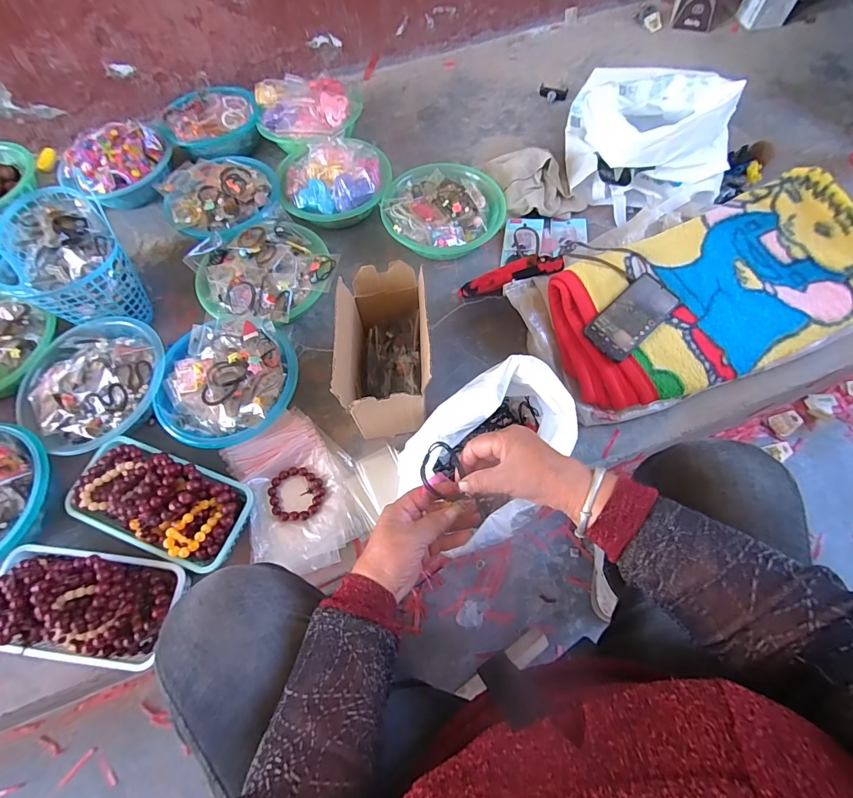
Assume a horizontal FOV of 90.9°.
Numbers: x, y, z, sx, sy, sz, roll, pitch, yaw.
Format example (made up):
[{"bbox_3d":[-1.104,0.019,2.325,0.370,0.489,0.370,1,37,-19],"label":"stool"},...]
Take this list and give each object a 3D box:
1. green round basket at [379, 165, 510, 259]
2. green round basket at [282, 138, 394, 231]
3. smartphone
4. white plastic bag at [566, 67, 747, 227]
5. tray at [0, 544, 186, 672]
[{"bbox_3d":[0.023,-0.374,0.854,0.228,0.085,0.208,-1,65,2],"label":"green round basket"},{"bbox_3d":[-0.186,-0.451,0.873,0.216,0.083,0.191,-10,65,-2],"label":"green round basket"},{"bbox_3d":[0.334,-0.134,0.681,0.170,0.018,0.079,-39,69,-15],"label":"smartphone"},{"bbox_3d":[0.449,-0.536,0.870,0.267,0.158,0.423,-15,65,-5],"label":"white plastic bag"},{"bbox_3d":[-0.466,0.271,0.551,0.261,0.075,0.131,5,65,5],"label":"tray"}]

